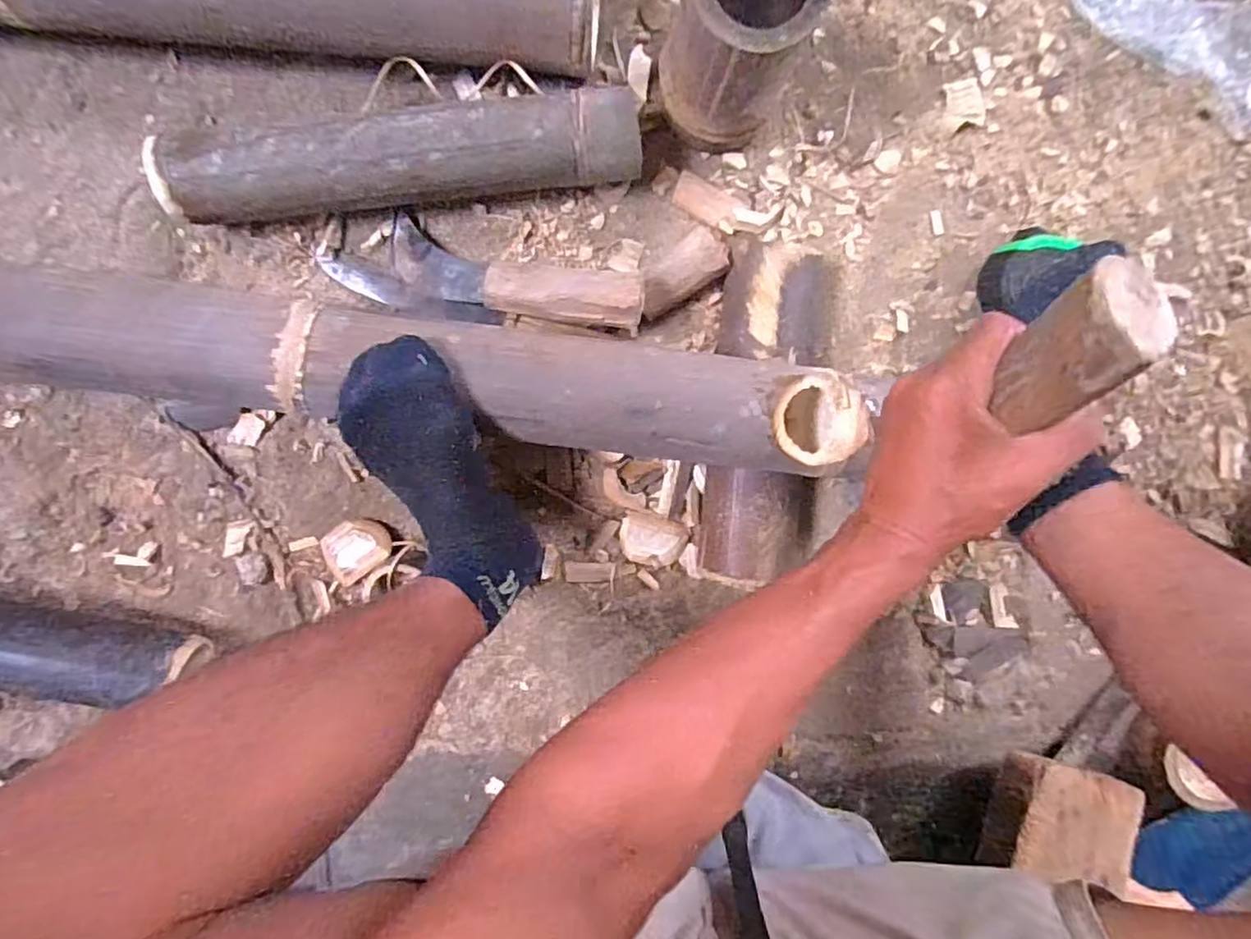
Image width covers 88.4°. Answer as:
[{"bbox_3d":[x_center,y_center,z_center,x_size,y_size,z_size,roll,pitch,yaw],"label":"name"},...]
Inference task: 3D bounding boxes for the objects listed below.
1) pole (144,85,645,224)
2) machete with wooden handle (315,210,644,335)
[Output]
[{"bbox_3d":[-0.165,-0.234,0.492,0.352,0.061,0.063,-9,96,-1],"label":"pole"},{"bbox_3d":[-0.118,-0.156,0.525,0.269,0.031,0.068,11,94,13],"label":"machete with wooden handle"}]

